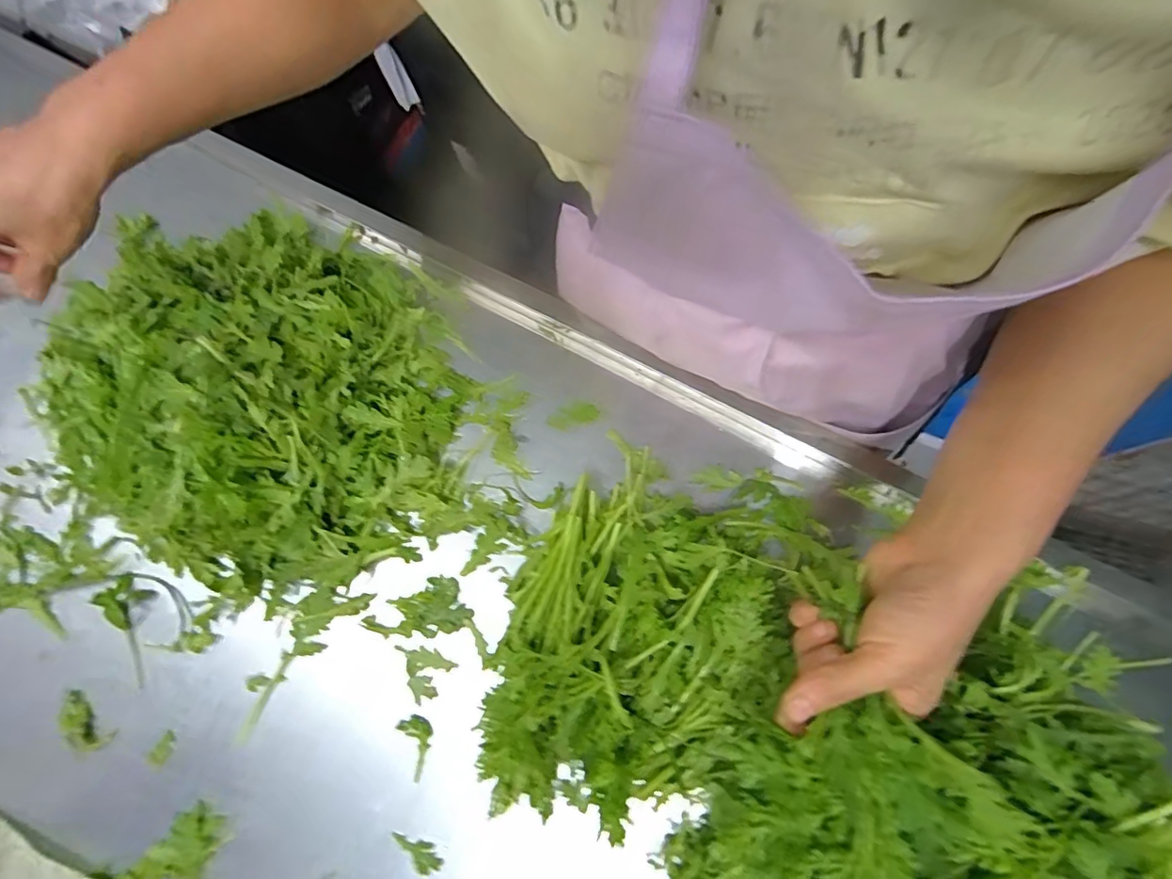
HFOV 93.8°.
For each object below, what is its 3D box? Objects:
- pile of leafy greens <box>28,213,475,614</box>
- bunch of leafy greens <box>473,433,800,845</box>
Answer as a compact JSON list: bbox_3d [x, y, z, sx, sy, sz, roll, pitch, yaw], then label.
[{"bbox_3d":[-0.252,-0.042,0.433,0.293,0.097,0.296,16,77,10],"label":"pile of leafy greens"},{"bbox_3d":[0.030,0.133,0.364,0.177,0.068,0.233,31,80,13],"label":"bunch of leafy greens"}]

